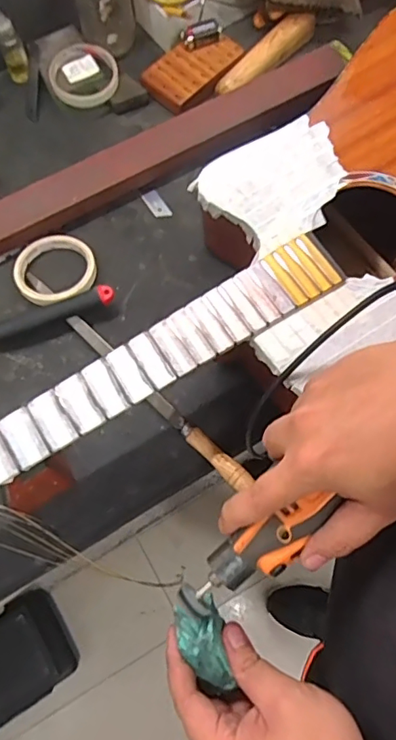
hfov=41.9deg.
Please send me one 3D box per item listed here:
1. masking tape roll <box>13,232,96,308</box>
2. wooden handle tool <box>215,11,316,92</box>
[{"bbox_3d":[-0.162,-0.114,0.588,0.090,0.021,0.089,-1,71,2],"label":"masking tape roll"},{"bbox_3d":[0.090,-0.407,0.663,0.153,0.028,0.034,-42,75,-11],"label":"wooden handle tool"}]

